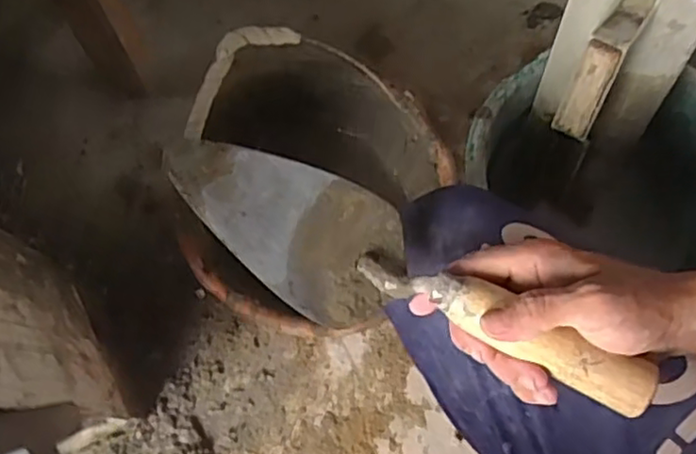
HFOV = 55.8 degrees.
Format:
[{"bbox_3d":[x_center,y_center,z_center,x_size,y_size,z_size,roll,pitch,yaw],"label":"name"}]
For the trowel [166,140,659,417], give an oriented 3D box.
[{"bbox_3d":[0.030,0.029,0.391,0.293,0.049,0.083,26,74,10],"label":"trowel"}]

